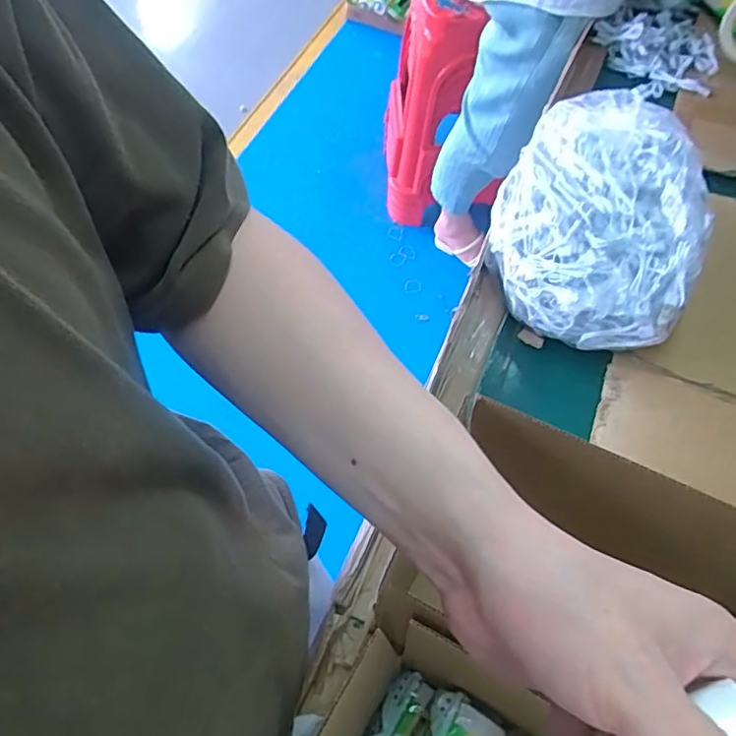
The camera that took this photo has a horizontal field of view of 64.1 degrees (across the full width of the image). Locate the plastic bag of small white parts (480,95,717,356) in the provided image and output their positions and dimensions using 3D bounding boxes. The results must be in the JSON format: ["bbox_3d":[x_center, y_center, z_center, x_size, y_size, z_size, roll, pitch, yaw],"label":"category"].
[{"bbox_3d":[0.272,-0.180,0.691,0.231,0.124,0.311,25,62,12],"label":"plastic bag of small white parts"}]

